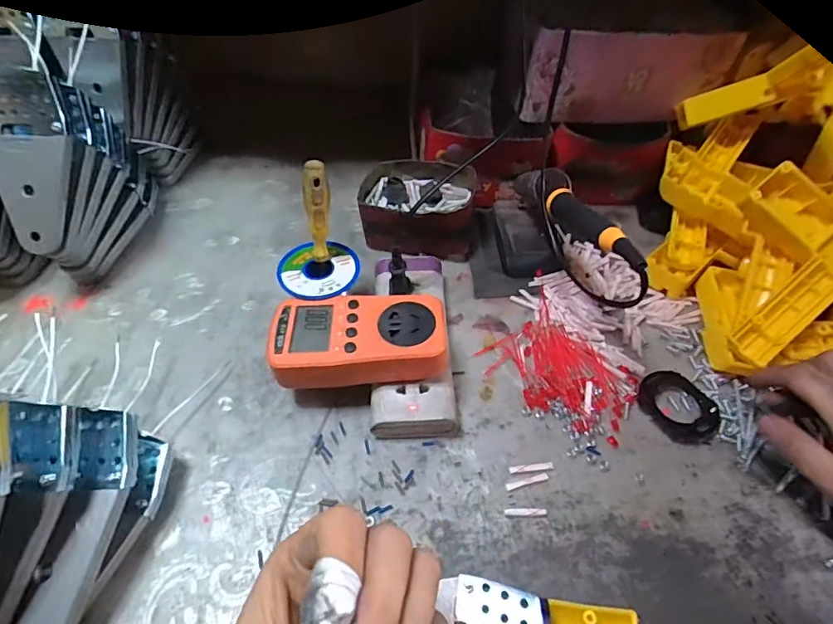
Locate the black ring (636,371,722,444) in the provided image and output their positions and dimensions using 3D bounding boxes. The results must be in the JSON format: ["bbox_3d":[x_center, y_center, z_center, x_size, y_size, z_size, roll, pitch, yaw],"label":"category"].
[{"bbox_3d":[0.208,0.073,0.374,0.053,0.009,0.060,-29,55,-24],"label":"black ring"}]

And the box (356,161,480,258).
[{"bbox_3d":[0.003,-0.109,0.496,0.124,0.060,0.096,6,49,3],"label":"box"}]

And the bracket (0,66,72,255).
[{"bbox_3d":[-0.310,-0.119,0.378,0.068,0.138,0.014,-4,14,-5],"label":"bracket"}]

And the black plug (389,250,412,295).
[{"bbox_3d":[-0.014,-0.035,0.403,0.019,0.046,0.023,-1,49,-2],"label":"black plug"}]

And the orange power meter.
[{"bbox_3d":[-0.042,0.019,0.355,0.125,0.031,0.066,-4,49,-5],"label":"orange power meter"}]

